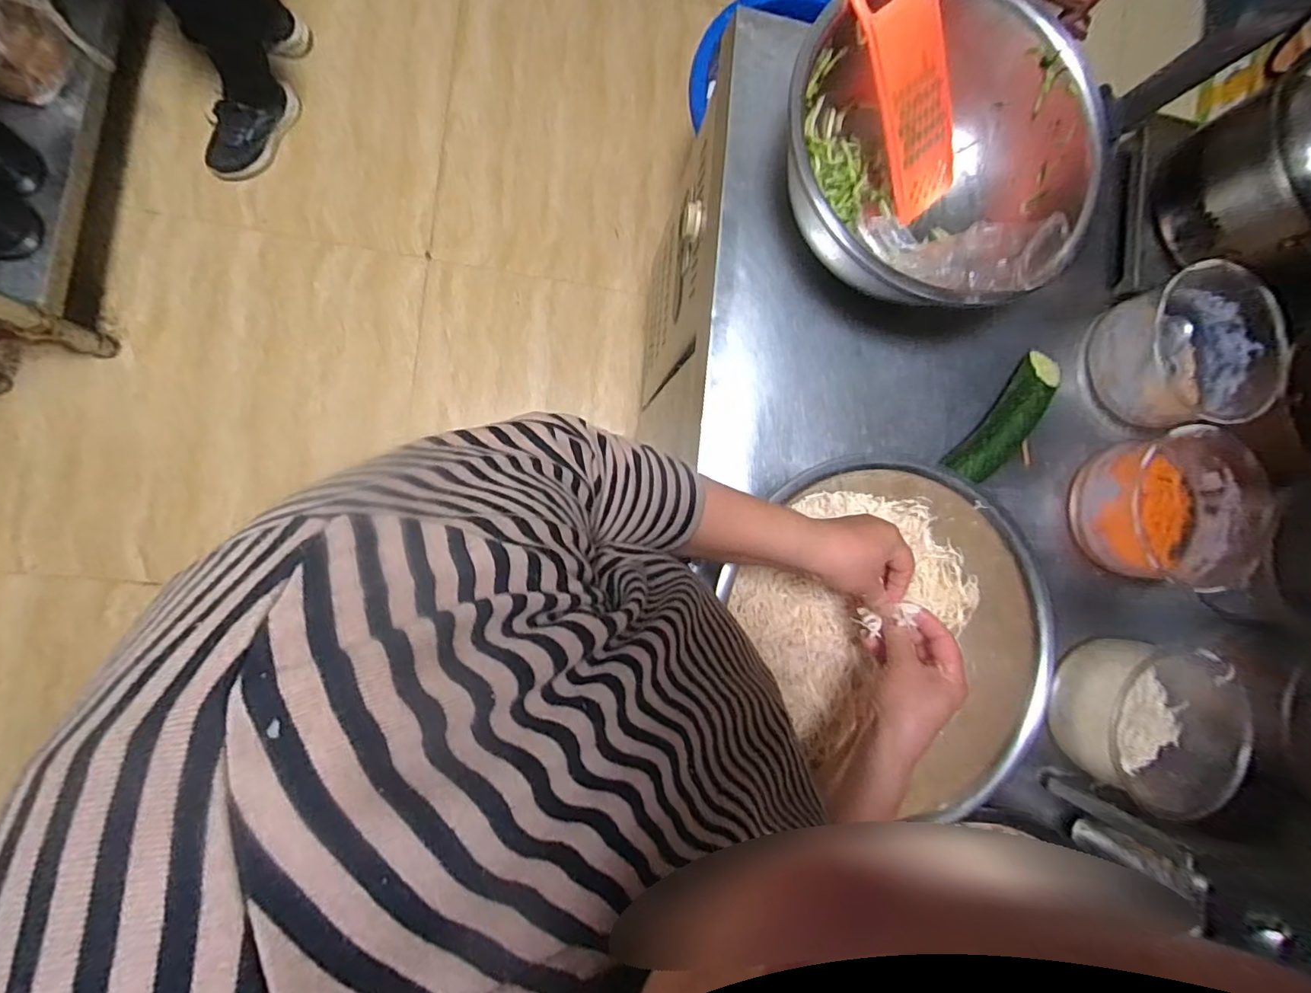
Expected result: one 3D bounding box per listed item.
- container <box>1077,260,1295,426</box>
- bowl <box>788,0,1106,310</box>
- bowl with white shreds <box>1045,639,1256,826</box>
[{"bbox_3d":[0.610,-0.166,0.650,0.161,0.086,0.172,-13,90,-10],"label":"container"},{"bbox_3d":[0.282,-0.348,0.588,0.315,0.138,0.315,0,88,-9],"label":"bowl"},{"bbox_3d":[0.543,0.249,0.619,0.154,0.089,0.168,0,88,-9],"label":"bowl with white shreds"}]

